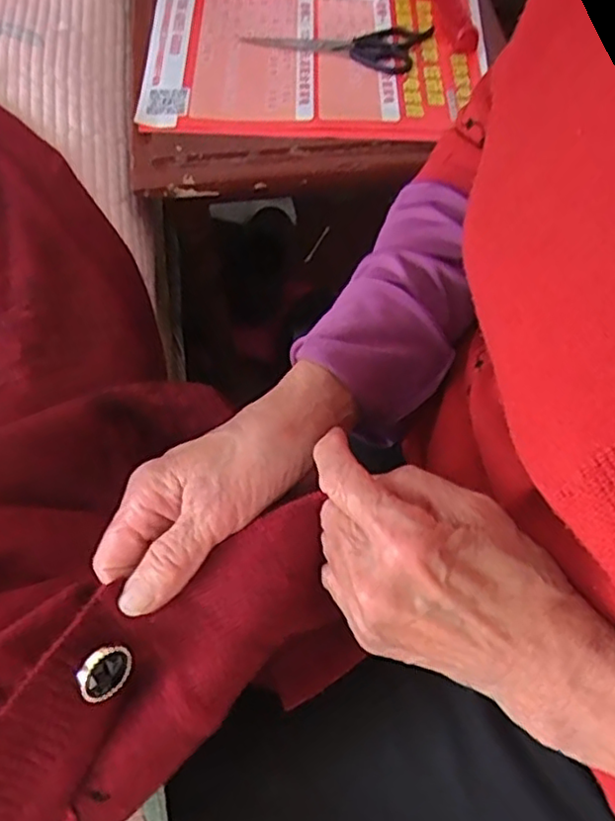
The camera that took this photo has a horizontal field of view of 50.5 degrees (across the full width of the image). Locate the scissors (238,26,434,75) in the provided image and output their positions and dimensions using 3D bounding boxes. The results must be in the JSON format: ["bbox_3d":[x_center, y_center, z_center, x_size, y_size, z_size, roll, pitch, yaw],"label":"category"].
[{"bbox_3d":[0.026,-0.329,0.577,0.157,0.007,0.064,14,63,7],"label":"scissors"}]

